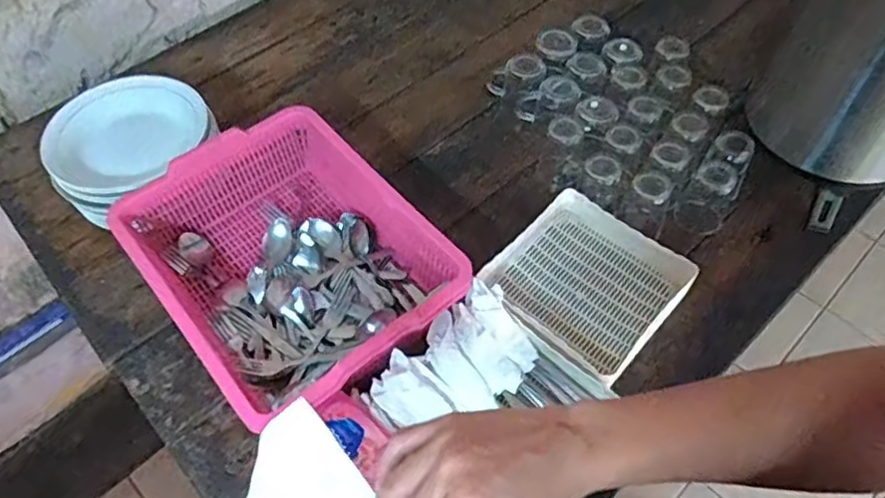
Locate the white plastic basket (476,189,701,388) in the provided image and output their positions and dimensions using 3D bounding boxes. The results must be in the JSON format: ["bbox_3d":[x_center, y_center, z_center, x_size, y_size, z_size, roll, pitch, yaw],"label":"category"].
[{"bbox_3d":[0.184,0.049,0.852,0.218,0.072,0.207,36,63,23],"label":"white plastic basket"}]

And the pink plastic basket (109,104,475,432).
[{"bbox_3d":[-0.197,0.016,0.824,0.299,0.112,0.383,-35,62,-21],"label":"pink plastic basket"}]

